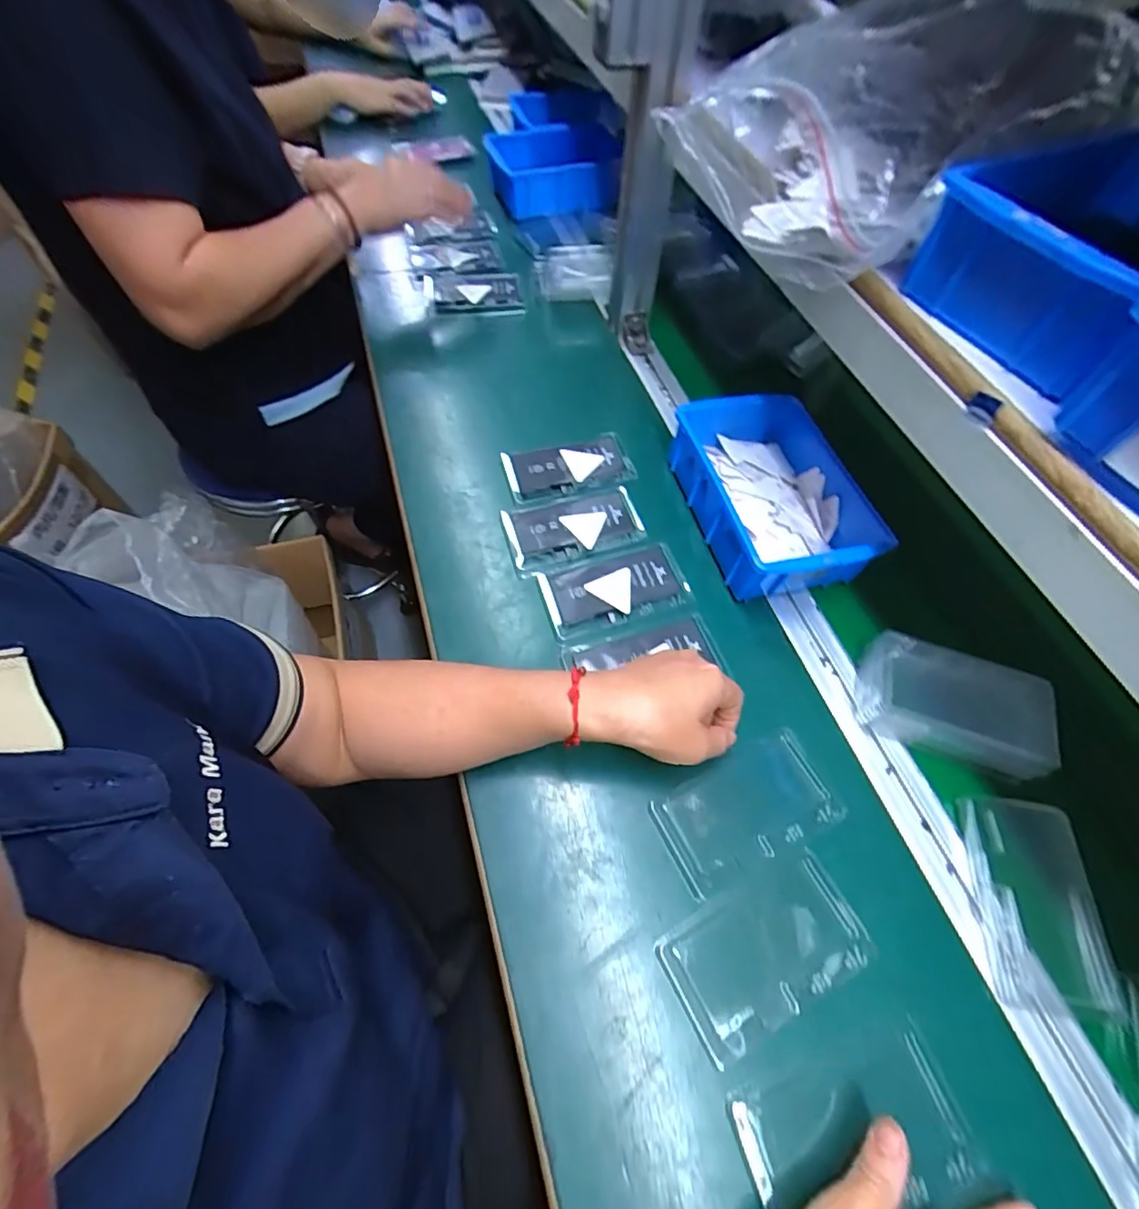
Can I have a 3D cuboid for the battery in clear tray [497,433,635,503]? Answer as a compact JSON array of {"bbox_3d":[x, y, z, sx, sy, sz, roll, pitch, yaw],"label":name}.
[{"bbox_3d":[-0.001,-0.141,0.565,0.126,0.016,0.069,-13,61,-11],"label":"battery in clear tray"}]

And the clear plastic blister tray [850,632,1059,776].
[{"bbox_3d":[0.301,0.078,0.428,0.129,0.043,0.080,21,61,9],"label":"clear plastic blister tray"}]

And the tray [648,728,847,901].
[{"bbox_3d":[0.130,0.148,0.396,0.128,0.010,0.072,-21,63,-15],"label":"tray"}]

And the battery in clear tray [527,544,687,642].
[{"bbox_3d":[0.042,-0.015,0.490,0.127,0.008,0.072,-13,61,-11],"label":"battery in clear tray"}]

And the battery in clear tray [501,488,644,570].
[{"bbox_3d":[0.004,-0.073,0.525,0.126,0.015,0.069,-12,61,-10],"label":"battery in clear tray"}]

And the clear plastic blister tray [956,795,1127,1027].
[{"bbox_3d":[0.327,0.204,0.376,0.079,0.014,0.131,7,59,0],"label":"clear plastic blister tray"}]

